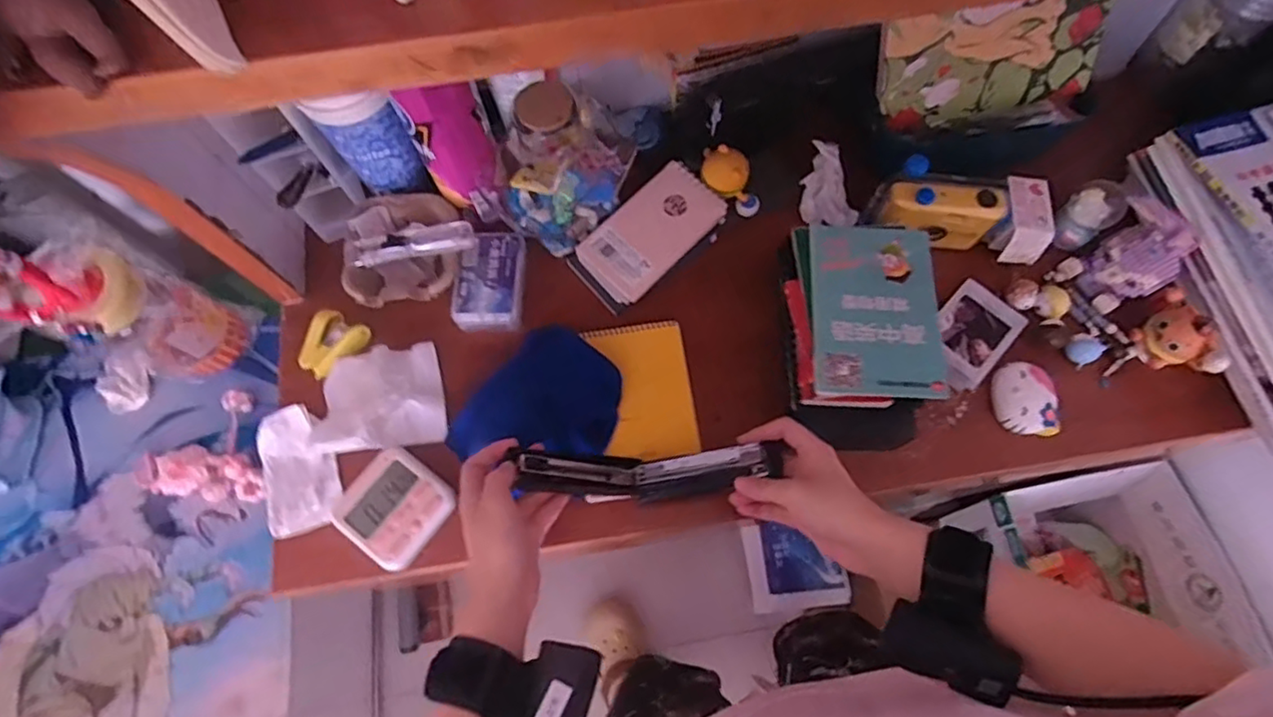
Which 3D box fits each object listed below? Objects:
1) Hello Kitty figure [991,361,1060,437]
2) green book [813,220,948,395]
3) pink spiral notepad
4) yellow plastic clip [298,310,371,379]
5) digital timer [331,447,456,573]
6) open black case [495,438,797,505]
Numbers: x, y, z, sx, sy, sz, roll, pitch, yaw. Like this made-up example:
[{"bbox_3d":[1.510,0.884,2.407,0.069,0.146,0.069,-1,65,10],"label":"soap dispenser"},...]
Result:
[{"bbox_3d":[0.340,0.033,0.548,0.056,0.020,0.062,12,71,5],"label":"Hello Kitty figure"},{"bbox_3d":[0.188,-0.041,0.497,0.096,0.012,0.145,2,70,1],"label":"green book"},{"bbox_3d":[0.016,-0.120,0.597,0.136,0.013,0.076,-42,80,-9],"label":"pink spiral notepad"},{"bbox_3d":[-0.281,-0.014,0.577,0.049,0.019,0.059,34,74,12],"label":"yellow plastic clip"},{"bbox_3d":[-0.204,0.122,0.525,0.086,0.020,0.079,36,74,12],"label":"digital timer"},{"bbox_3d":[0.012,0.091,0.502,0.204,0.060,0.035,-2,70,-3],"label":"open black case"}]

